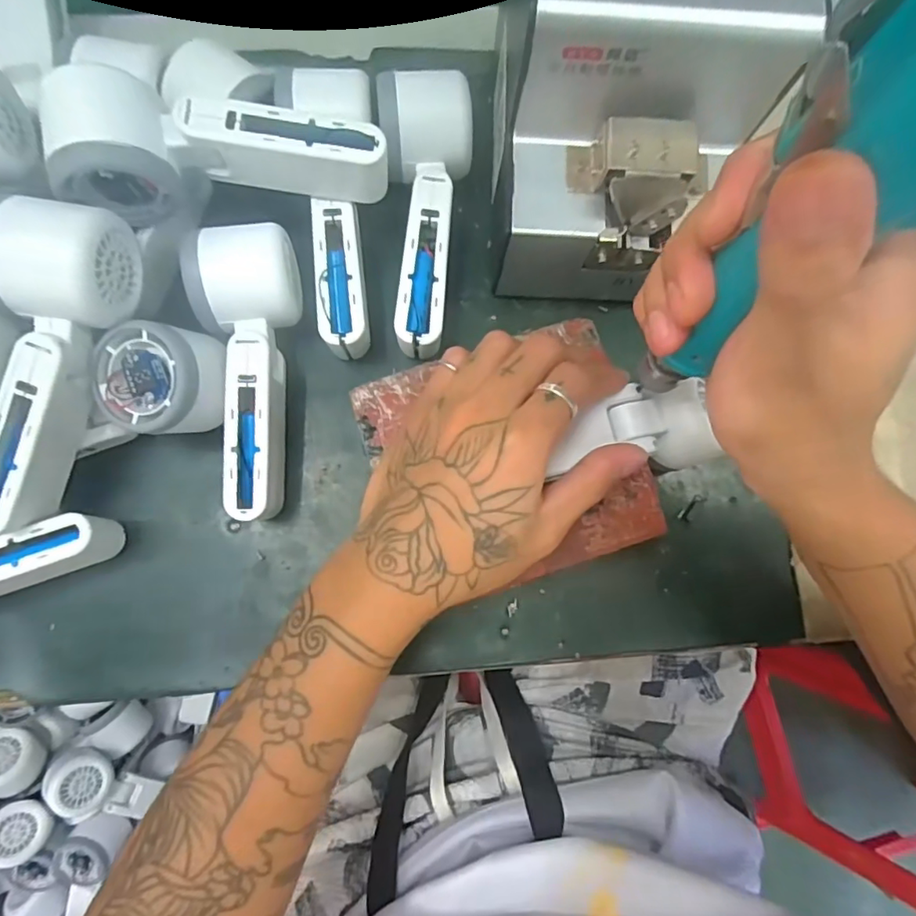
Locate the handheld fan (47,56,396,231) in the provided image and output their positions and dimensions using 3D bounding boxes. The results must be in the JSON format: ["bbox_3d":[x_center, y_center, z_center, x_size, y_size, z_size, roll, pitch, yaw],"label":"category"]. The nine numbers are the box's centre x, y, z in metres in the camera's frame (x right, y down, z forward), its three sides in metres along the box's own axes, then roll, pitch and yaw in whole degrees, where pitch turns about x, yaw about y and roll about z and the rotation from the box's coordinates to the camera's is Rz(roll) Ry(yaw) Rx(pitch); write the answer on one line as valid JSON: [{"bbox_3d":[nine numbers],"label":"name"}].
[{"bbox_3d":[-0.122,-0.160,0.288,0.166,0.051,0.060,-1,81,-2],"label":"handheld fan"}]

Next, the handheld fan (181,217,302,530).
[{"bbox_3d":[-0.117,-0.046,0.310,0.055,0.059,0.160,-3,82,-3],"label":"handheld fan"}]

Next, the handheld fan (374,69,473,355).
[{"bbox_3d":[-0.015,-0.141,0.332,0.051,0.058,0.152,-4,82,-3],"label":"handheld fan"}]

